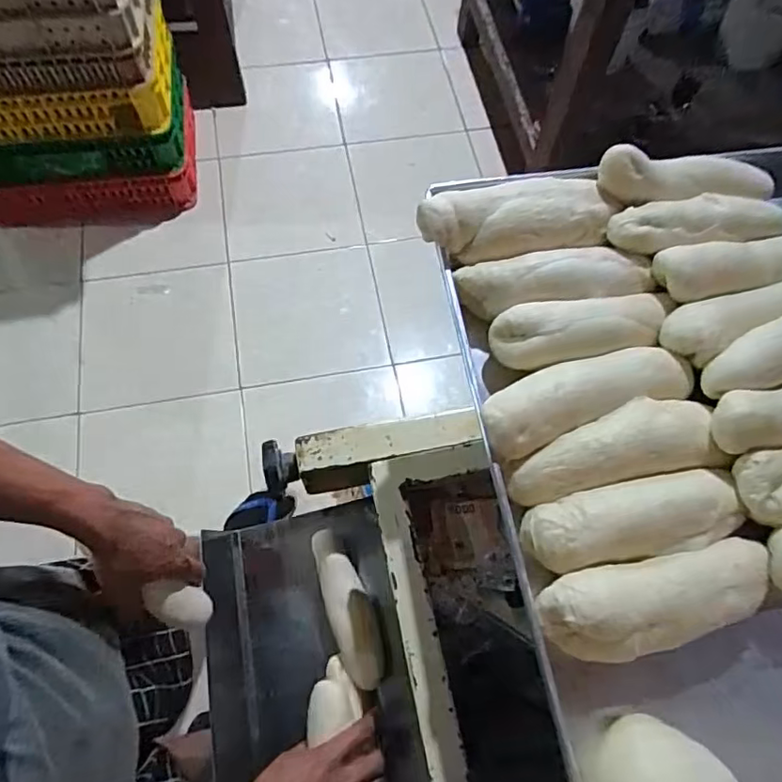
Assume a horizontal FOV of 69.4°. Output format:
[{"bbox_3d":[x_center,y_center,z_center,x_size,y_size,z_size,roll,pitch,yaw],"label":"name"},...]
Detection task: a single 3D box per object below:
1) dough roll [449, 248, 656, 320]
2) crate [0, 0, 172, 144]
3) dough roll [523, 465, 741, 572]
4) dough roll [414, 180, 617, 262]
[{"bbox_3d":[0.123,-0.081,0.421,0.143,0.032,0.039,-6,66,-5],"label":"dough roll"},{"bbox_3d":[-0.891,-0.850,1.456,0.618,0.152,0.433,-5,66,-5],"label":"crate"},{"bbox_3d":[0.153,0.081,0.354,0.135,0.028,0.046,-9,67,-6],"label":"dough roll"},{"bbox_3d":[0.094,-0.132,0.427,0.141,0.032,0.056,-10,67,-7],"label":"dough roll"}]

